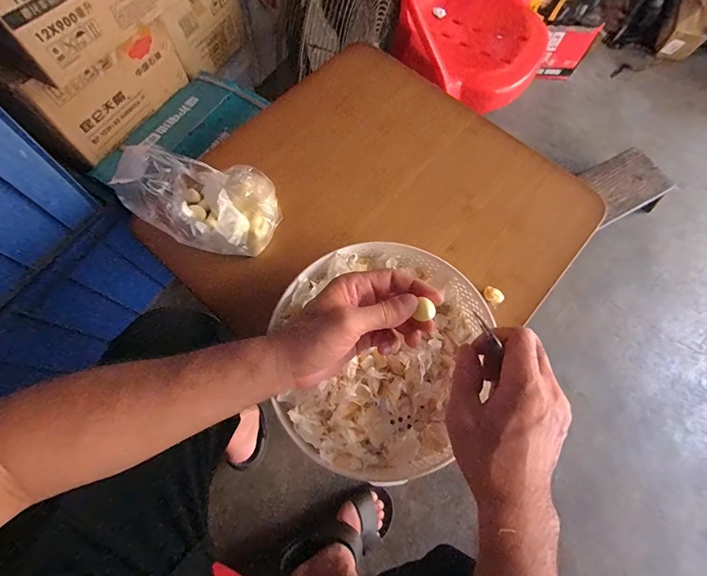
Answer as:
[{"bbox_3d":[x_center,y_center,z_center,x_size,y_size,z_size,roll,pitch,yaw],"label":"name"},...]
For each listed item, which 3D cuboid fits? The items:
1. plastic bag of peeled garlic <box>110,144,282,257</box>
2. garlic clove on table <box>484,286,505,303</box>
[{"bbox_3d":[-0.175,-0.106,0.425,0.152,0.086,0.114,22,70,7],"label":"plastic bag of peeled garlic"},{"bbox_3d":[0.171,0.009,0.432,0.024,0.008,0.017,28,71,9],"label":"garlic clove on table"}]

